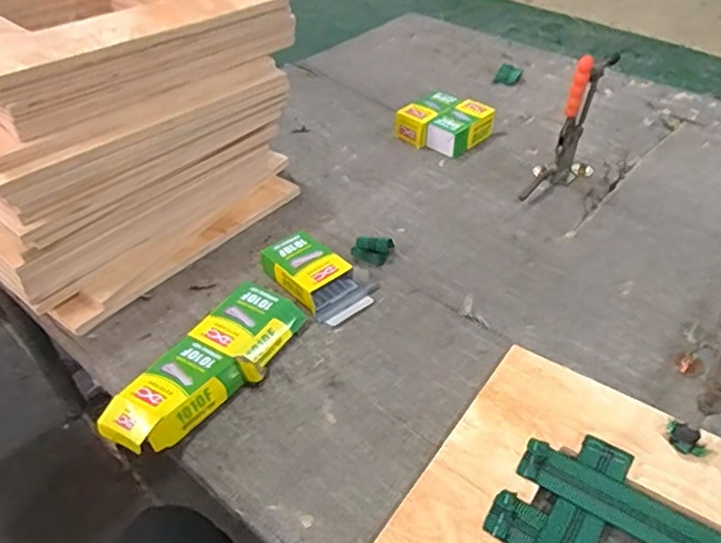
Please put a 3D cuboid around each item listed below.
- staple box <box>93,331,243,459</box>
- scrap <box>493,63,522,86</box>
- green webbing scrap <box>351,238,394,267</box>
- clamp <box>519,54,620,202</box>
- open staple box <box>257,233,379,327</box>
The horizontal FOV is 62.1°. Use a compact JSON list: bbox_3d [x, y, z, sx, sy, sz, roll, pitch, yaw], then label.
[{"bbox_3d":[-0.211,0.140,0.659,0.091,0.036,0.141,23,47,25],"label":"staple box"},{"bbox_3d":[0.324,-0.430,1.309,0.049,0.008,0.093,15,44,17],"label":"scrap"},{"bbox_3d":[0.017,-0.031,0.855,0.059,0.034,0.028,1,42,2],"label":"green webbing scrap"},{"bbox_3d":[0.336,-0.237,0.950,0.204,0.201,0.068,-33,51,-31],"label":"clamp"},{"bbox_3d":[-0.059,0.005,0.811,0.088,0.034,0.155,-31,50,-30],"label":"open staple box"}]

